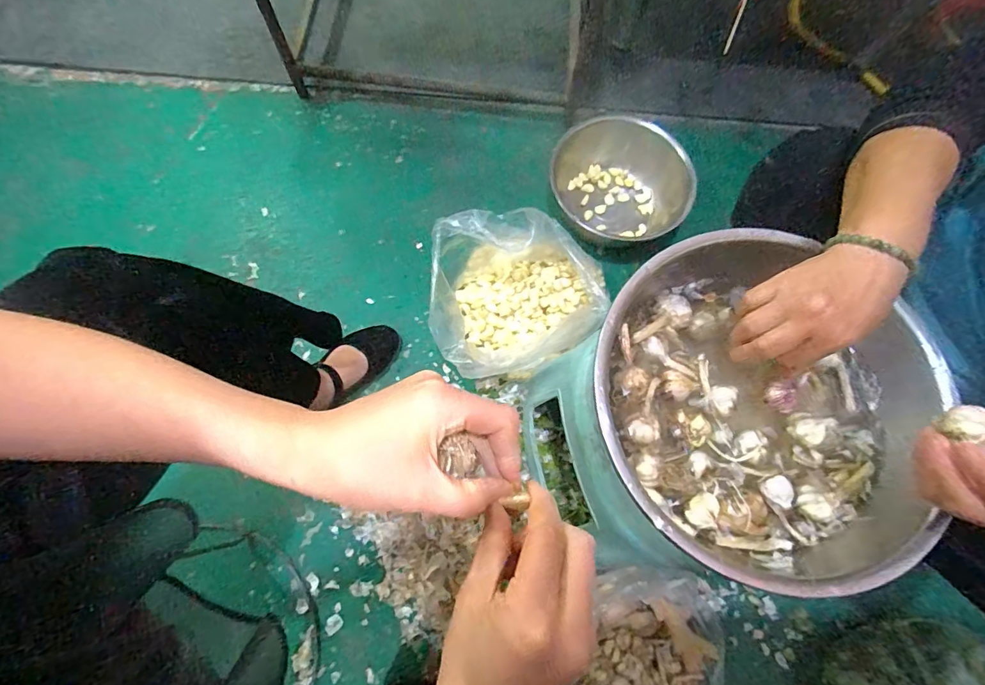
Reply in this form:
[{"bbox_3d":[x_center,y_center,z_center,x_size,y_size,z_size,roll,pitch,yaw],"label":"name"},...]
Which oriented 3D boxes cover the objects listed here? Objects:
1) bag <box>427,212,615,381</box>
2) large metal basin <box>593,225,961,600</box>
[{"bbox_3d":[0.045,-0.079,0.754,0.275,0.195,0.225,-3,73,-5],"label":"bag"},{"bbox_3d":[0.248,0.059,0.412,0.313,0.079,0.288,0,73,1],"label":"large metal basin"}]

